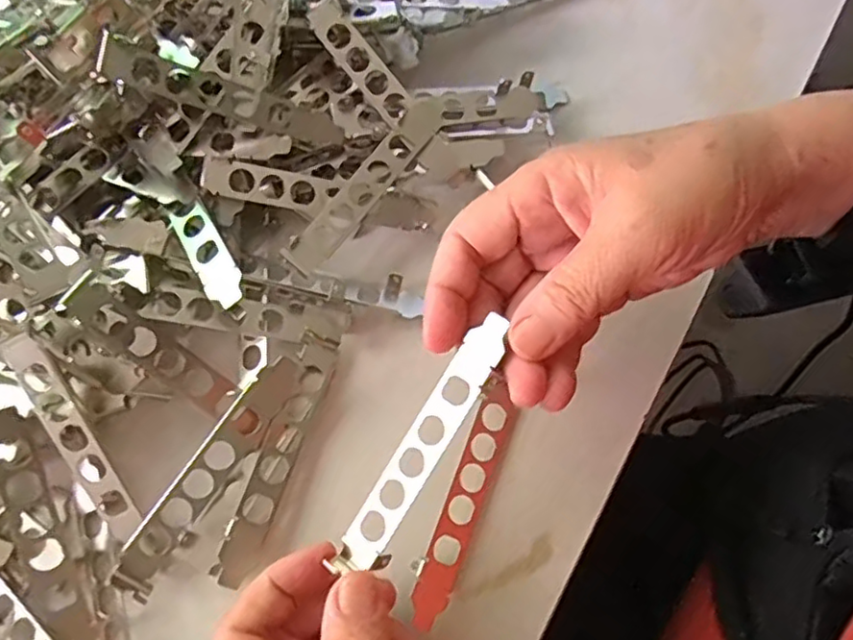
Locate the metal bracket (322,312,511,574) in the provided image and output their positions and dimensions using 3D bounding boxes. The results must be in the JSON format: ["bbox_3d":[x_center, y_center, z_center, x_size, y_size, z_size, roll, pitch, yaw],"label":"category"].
[{"bbox_3d":[-0.001,0.052,0.262,0.020,0.008,0.121,32,93,9],"label":"metal bracket"}]

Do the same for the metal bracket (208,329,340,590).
[{"bbox_3d":[-0.071,0.063,0.305,0.017,0.013,0.122,17,73,5],"label":"metal bracket"}]

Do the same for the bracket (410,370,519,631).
[{"bbox_3d":[0.018,0.083,0.300,0.020,0.004,0.118,26,72,-12],"label":"bracket"}]

